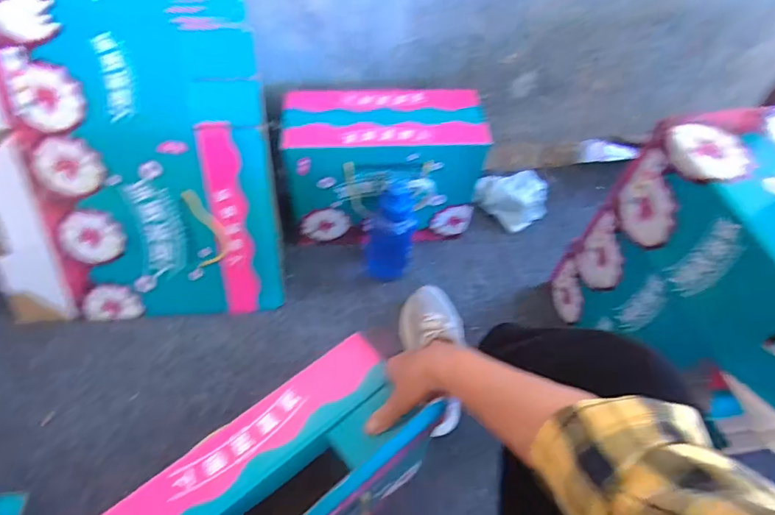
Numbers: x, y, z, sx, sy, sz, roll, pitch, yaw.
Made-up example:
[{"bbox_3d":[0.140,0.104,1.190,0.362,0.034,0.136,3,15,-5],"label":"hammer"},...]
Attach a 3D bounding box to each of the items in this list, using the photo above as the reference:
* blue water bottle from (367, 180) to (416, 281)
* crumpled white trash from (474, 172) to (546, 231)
[{"bbox_3d":[0.005,-0.046,0.854,0.088,0.235,0.068,3,58,-1],"label":"blue water bottle"},{"bbox_3d":[0.287,-0.144,1.031,0.147,0.052,0.152,35,62,18],"label":"crumpled white trash"}]

